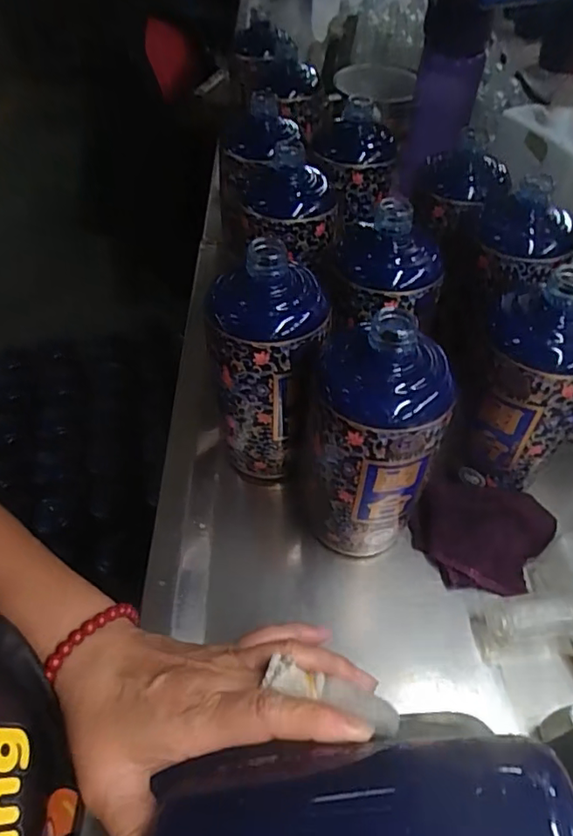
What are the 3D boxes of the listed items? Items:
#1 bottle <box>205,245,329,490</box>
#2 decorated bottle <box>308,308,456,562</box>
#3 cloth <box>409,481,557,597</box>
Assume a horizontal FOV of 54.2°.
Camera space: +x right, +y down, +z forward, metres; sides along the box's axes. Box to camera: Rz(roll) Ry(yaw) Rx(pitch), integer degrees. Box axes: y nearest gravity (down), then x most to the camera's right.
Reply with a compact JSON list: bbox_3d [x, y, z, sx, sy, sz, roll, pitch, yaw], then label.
[{"bbox_3d":[-0.013,-0.034,0.397,0.077,0.177,0.064,5,50,4],"label":"bottle"},{"bbox_3d":[0.052,0.018,0.356,0.079,0.178,0.069,11,51,9],"label":"decorated bottle"},{"bbox_3d":[0.144,0.084,0.402,0.100,0.040,0.069,4,50,3],"label":"cloth"}]

